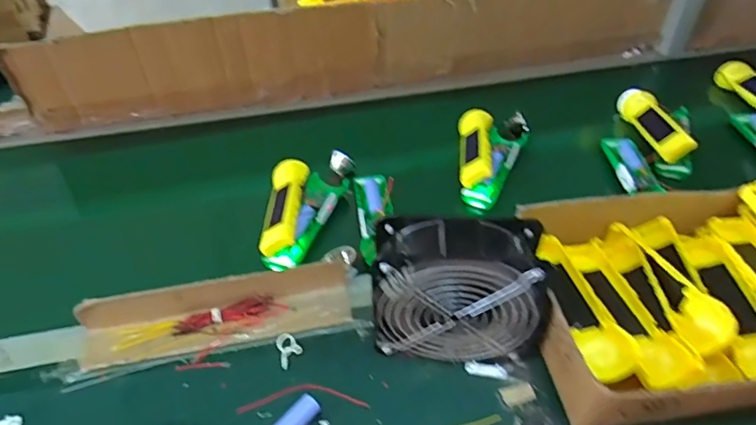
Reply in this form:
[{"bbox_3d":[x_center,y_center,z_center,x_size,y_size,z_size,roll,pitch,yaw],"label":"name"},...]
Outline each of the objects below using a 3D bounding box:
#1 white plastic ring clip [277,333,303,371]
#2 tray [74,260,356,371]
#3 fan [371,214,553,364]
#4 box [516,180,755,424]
[{"bbox_3d":[-0.088,0.136,0.508,0.023,0.004,0.038,-15,43,-13],"label":"white plastic ring clip"},{"bbox_3d":[-0.168,0.101,0.523,0.277,0.044,0.064,-10,43,-9],"label":"tray"},{"bbox_3d":[0.077,0.074,0.466,0.153,0.146,0.061,2,42,4],"label":"fan"},{"bbox_3d":[0.354,0.064,0.498,0.410,0.090,0.213,-9,42,-7],"label":"box"}]

